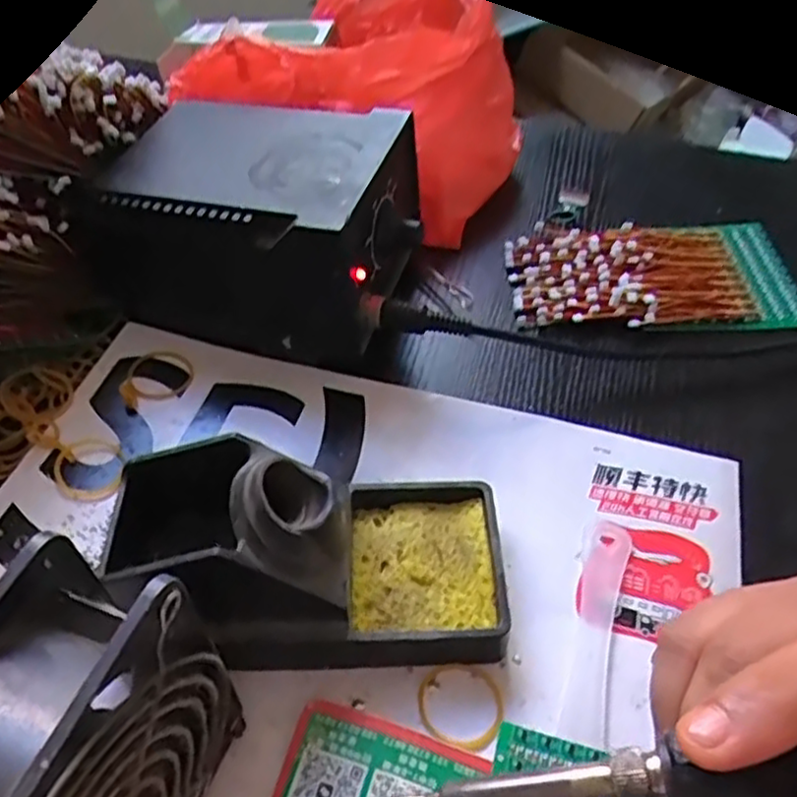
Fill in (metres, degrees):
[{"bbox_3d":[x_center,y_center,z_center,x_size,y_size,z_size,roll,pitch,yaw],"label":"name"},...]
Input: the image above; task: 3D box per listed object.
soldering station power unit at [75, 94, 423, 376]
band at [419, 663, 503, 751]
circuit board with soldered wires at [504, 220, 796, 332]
[{"bbox_3d":[-0.071,-0.100,0.395,0.160,0.092,0.116,15,51,10],"label":"soldering station power unit"},{"bbox_3d":[0.024,0.116,0.272,0.031,0.005,0.032,1,50,-2],"label":"band"},{"bbox_3d":[0.148,-0.077,0.424,0.159,0.014,0.087,2,50,-1],"label":"circuit board with soldered wires"}]

